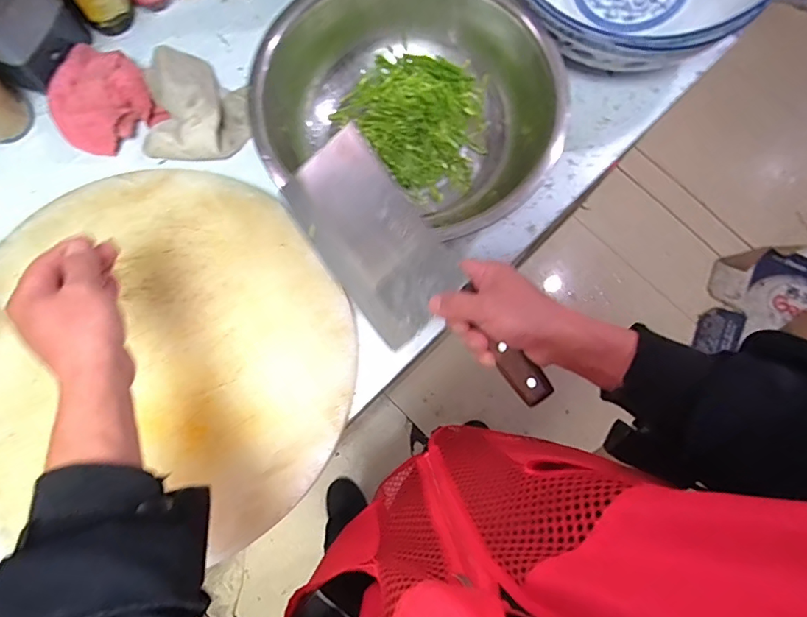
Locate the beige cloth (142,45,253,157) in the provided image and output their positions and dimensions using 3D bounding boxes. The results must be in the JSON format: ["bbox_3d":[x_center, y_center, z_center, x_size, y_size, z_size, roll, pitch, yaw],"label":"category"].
[{"bbox_3d":[-0.277,-0.269,0.625,0.134,0.077,0.159,-3,77,-1],"label":"beige cloth"}]

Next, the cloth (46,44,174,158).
[{"bbox_3d":[-0.407,-0.280,0.628,0.139,0.062,0.129,43,80,8],"label":"cloth"}]

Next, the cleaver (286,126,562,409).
[{"bbox_3d":[-0.003,-0.032,0.463,0.105,0.024,0.297,-38,82,16],"label":"cleaver"}]

